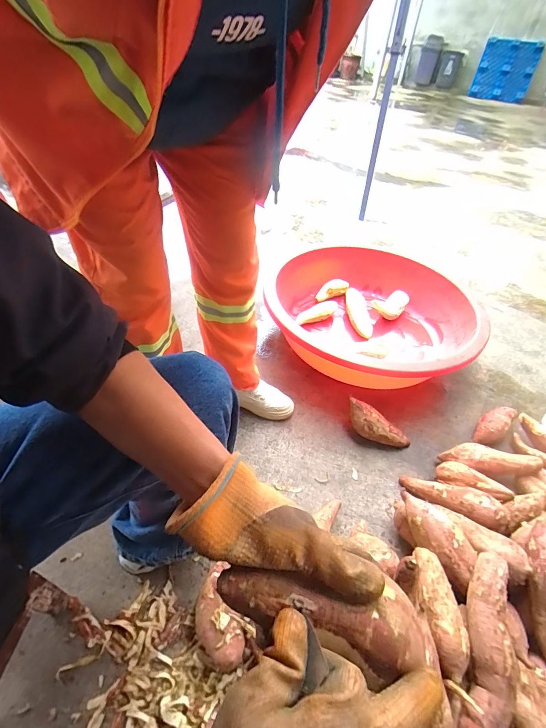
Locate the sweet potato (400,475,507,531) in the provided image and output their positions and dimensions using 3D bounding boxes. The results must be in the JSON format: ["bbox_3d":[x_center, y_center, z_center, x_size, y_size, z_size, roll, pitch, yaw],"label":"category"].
[{"bbox_3d":[0.380,0.286,0.742,0.210,0.051,0.066,8,36,45],"label":"sweet potato"}]

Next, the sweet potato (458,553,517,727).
[{"bbox_3d":[0.315,0.401,0.505,0.060,0.051,0.250,18,46,12],"label":"sweet potato"}]

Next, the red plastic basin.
[{"bbox_3d":[0.317,-0.153,1.156,0.648,0.188,0.644,3,45,-3],"label":"red plastic basin"}]

